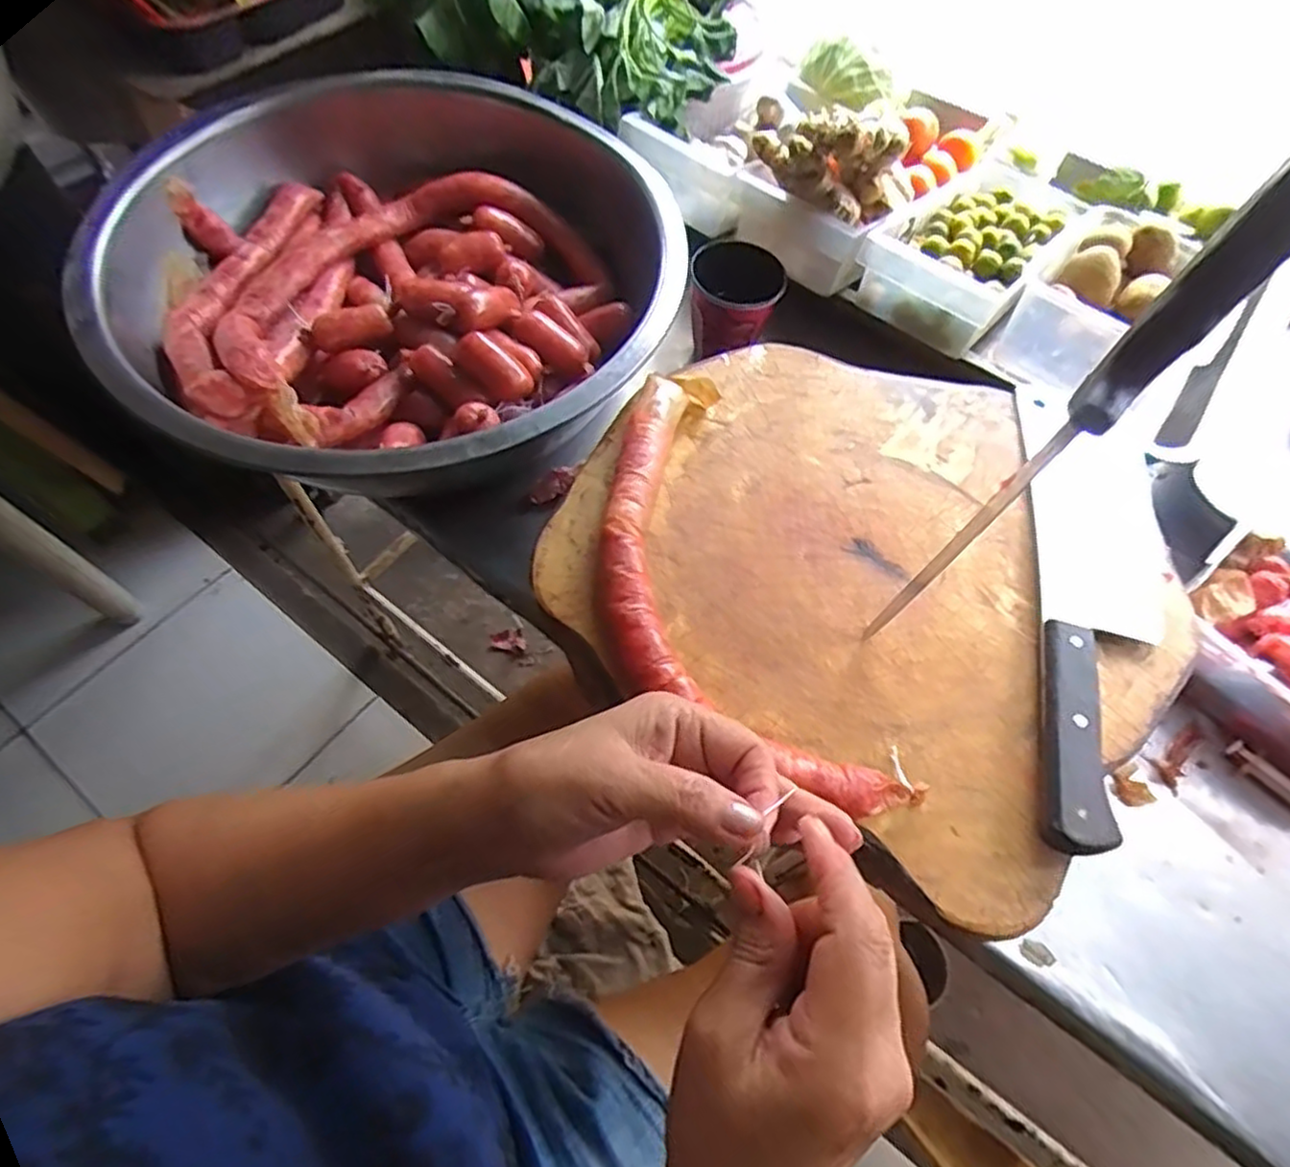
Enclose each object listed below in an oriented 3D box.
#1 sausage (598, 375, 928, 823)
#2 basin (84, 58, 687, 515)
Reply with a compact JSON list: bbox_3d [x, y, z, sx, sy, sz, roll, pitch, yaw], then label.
[{"bbox_3d":[0.033,0.004,0.426,0.123,0.024,0.317,-22,66,-13],"label":"sausage"},{"bbox_3d":[-0.204,-0.262,0.603,0.467,0.122,0.452,1,63,-2],"label":"basin"}]

